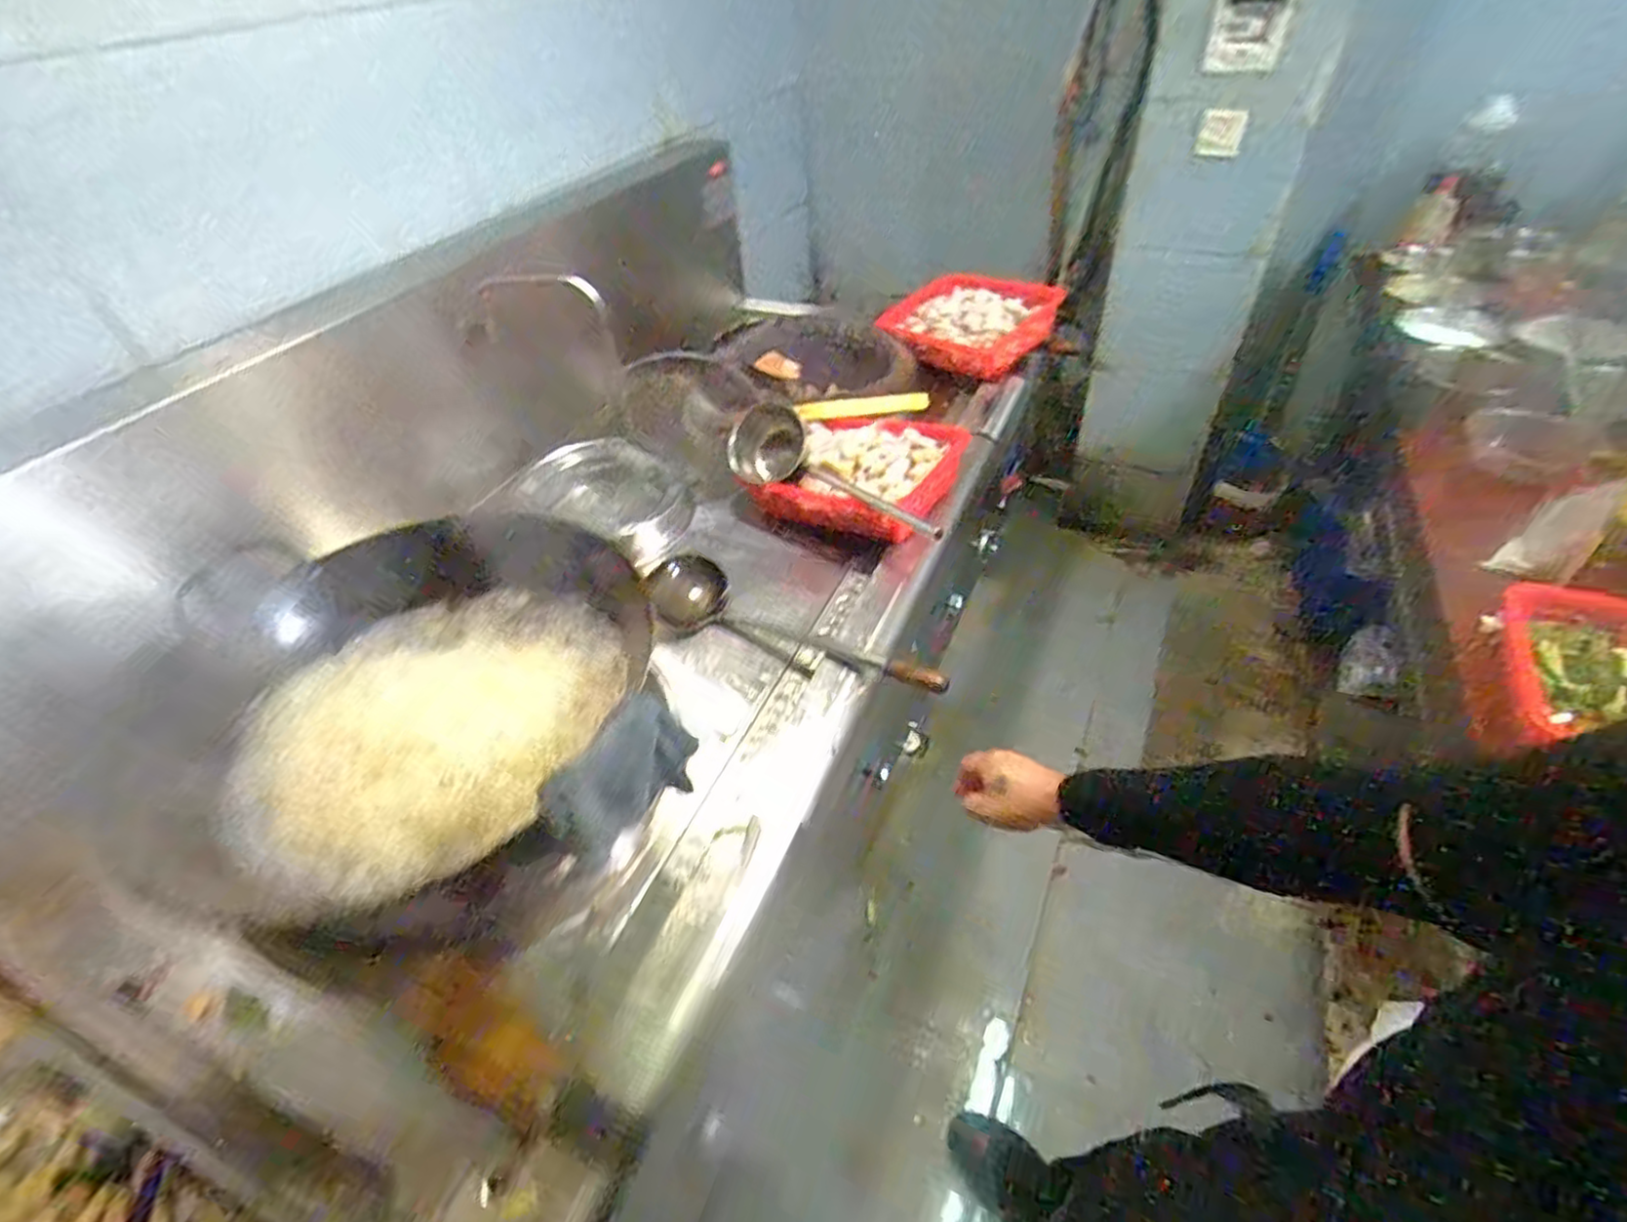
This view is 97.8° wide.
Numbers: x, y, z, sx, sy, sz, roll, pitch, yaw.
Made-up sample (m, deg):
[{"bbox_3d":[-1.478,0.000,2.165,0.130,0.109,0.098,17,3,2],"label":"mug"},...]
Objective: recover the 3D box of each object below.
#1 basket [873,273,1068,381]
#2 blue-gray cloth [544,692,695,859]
[{"bbox_3d":[0.348,-0.629,1.566,0.332,0.131,0.228,19,50,22],"label":"basket"},{"bbox_3d":[-0.170,0.155,0.653,0.018,0.115,0.144,4,47,41],"label":"blue-gray cloth"}]

